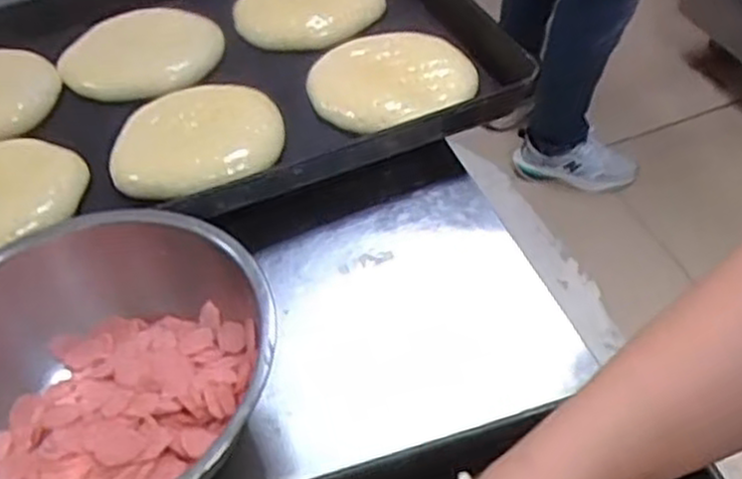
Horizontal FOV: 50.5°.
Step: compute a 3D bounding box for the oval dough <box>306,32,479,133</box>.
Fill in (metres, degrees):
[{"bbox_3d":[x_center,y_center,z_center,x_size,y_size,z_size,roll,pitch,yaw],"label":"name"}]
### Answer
[{"bbox_3d":[0.013,-0.153,0.733,0.137,0.020,0.140,-31,50,-19],"label":"oval dough"}]

